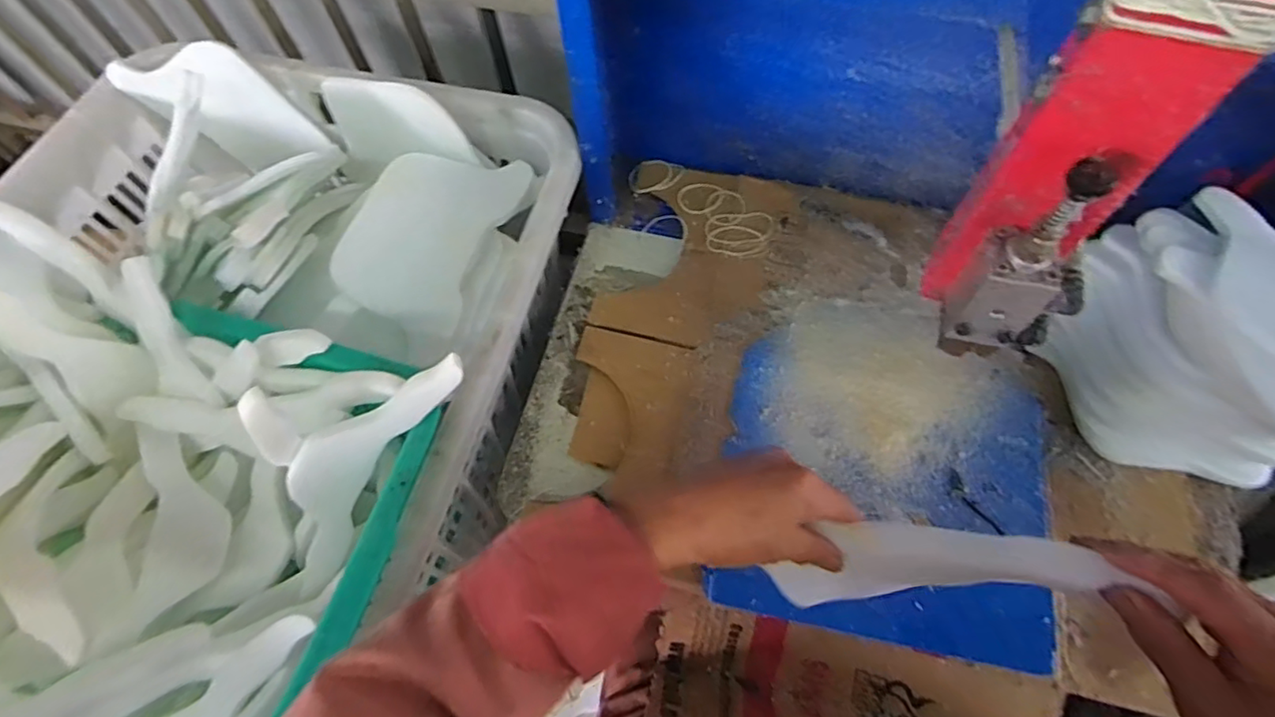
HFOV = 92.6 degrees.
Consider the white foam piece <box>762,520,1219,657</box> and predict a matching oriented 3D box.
[{"bbox_3d":[0.187,0.130,0.392,0.206,0.026,0.047,-18,59,35],"label":"white foam piece"}]

